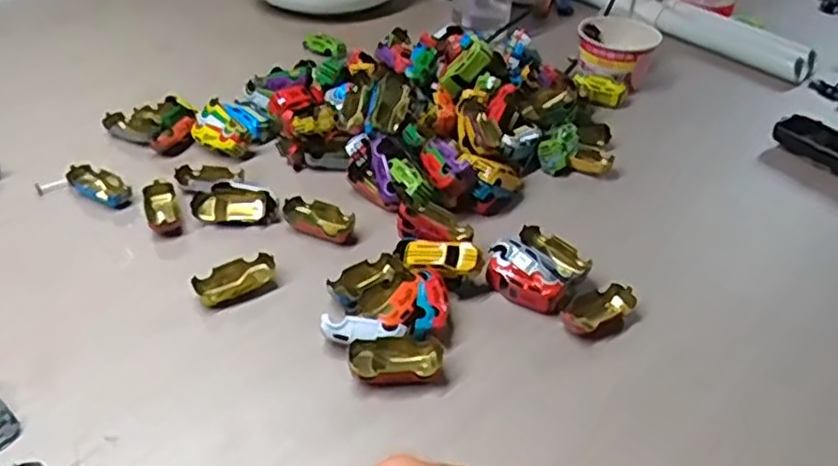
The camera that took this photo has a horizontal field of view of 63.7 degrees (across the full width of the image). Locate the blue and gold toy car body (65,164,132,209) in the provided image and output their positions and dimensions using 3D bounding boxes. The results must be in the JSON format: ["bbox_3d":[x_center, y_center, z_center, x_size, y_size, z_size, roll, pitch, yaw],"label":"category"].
[{"bbox_3d":[-0.294,-0.045,0.624,0.063,0.016,0.030,22,42,21],"label":"blue and gold toy car body"}]

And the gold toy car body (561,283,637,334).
[{"bbox_3d":[0.139,0.059,0.527,0.063,0.016,0.030,-15,42,-22],"label":"gold toy car body"}]

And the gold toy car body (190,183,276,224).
[{"bbox_3d":[-0.165,-0.027,0.605,0.072,0.023,0.026,5,39,2],"label":"gold toy car body"}]

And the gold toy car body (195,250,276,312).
[{"bbox_3d":[-0.144,0.038,0.538,0.063,0.015,0.033,-22,45,-28],"label":"gold toy car body"}]

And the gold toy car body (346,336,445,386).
[{"bbox_3d":[-0.016,0.091,0.477,0.066,0.020,0.033,1,39,-4],"label":"gold toy car body"}]

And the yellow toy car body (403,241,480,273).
[{"bbox_3d":[0.017,0.016,0.537,0.059,0.015,0.023,9,39,7],"label":"yellow toy car body"}]

